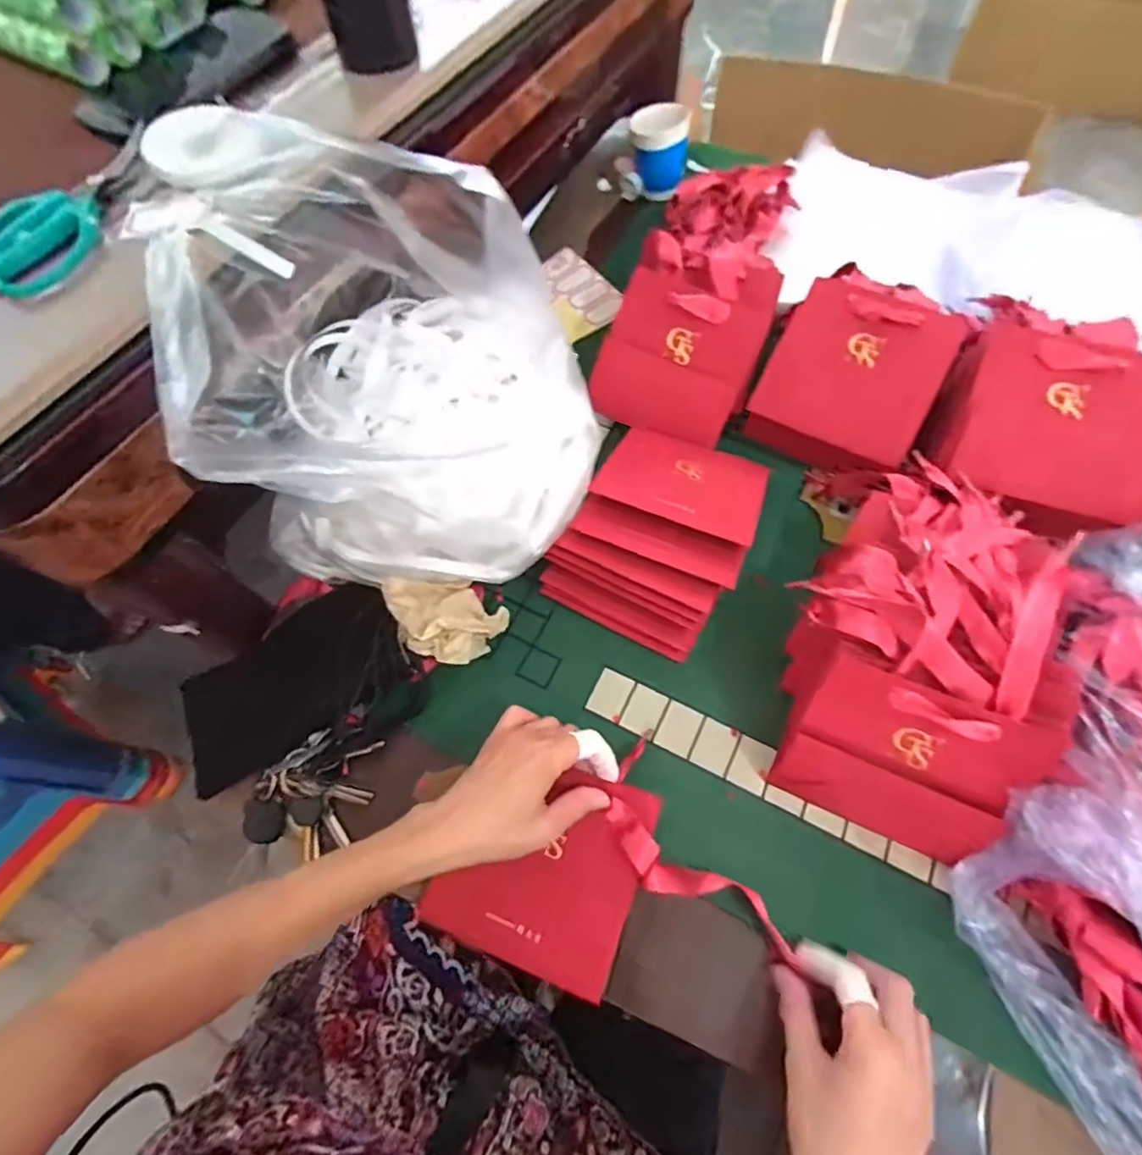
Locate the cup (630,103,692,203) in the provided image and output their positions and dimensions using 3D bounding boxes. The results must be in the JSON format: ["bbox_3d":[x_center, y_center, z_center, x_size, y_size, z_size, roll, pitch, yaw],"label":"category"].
[{"bbox_3d":[0.111,-0.543,0.742,0.070,0.078,0.065,6,64,6],"label":"cup"}]

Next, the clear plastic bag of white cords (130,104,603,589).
[{"bbox_3d":[-0.154,-0.148,0.428,0.193,0.200,0.292,-25,65,-9],"label":"clear plastic bag of white cords"}]

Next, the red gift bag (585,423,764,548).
[{"bbox_3d":[0.104,-0.090,0.534,0.139,0.008,0.117,20,50,9],"label":"red gift bag"}]

